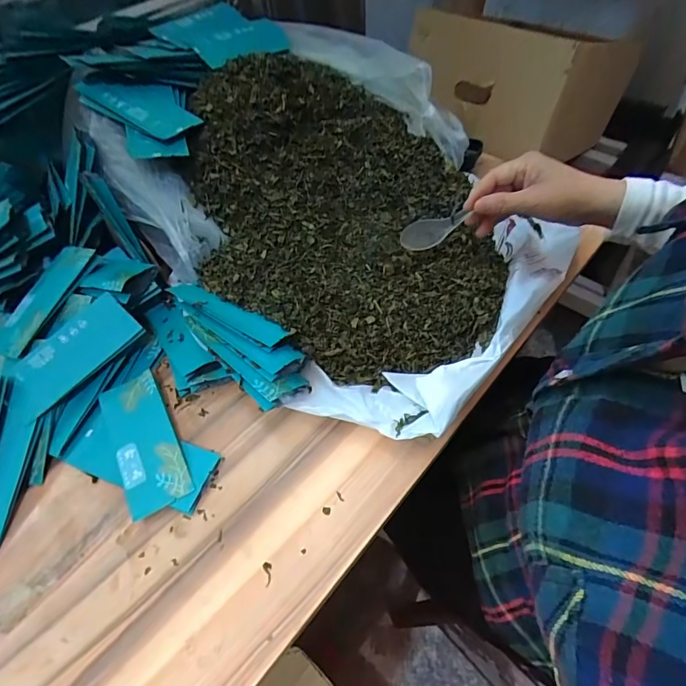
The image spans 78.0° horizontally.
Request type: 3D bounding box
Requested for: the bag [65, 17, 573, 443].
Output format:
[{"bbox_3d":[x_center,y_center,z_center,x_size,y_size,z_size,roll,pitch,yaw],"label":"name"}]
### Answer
[{"bbox_3d":[0.012,-0.161,0.458,0.372,0.157,0.439,-38,60,-21],"label":"bag"}]

